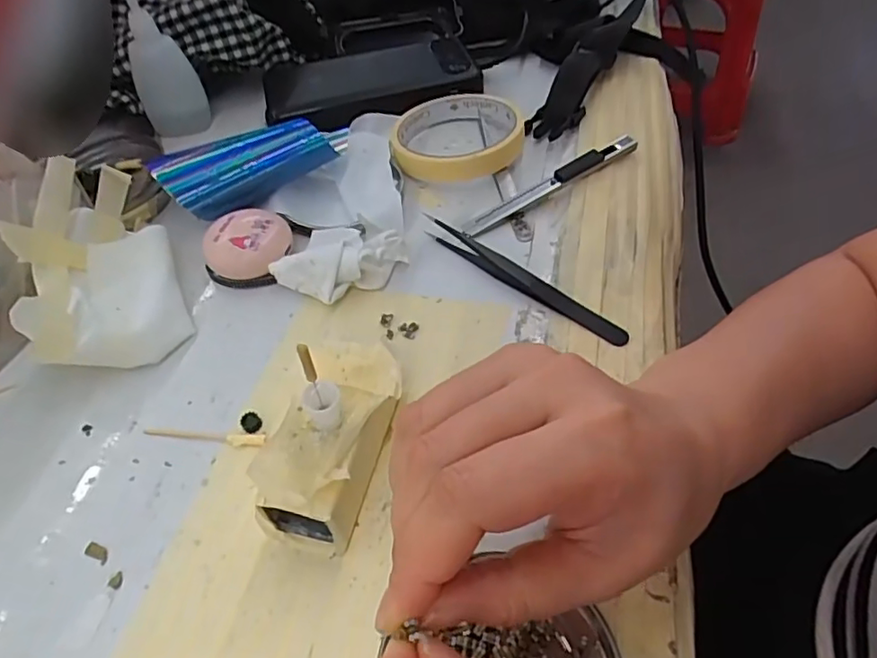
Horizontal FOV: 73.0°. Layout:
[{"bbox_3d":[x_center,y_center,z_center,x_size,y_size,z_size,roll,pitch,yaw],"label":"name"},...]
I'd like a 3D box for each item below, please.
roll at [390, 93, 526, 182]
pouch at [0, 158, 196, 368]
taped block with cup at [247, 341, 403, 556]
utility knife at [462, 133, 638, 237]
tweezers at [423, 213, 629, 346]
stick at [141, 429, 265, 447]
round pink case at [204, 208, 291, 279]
[{"bbox_3d":[0.012,-0.131,0.396,0.084,0.021,0.087,-2,50,2],"label":"roll"},{"bbox_3d":[-0.178,-0.033,0.307,0.068,0.061,0.108,-20,52,-13],"label":"pouch"},{"bbox_3d":[-0.042,0.040,0.236,0.046,0.061,0.084,13,52,14],"label":"taped block with cup"},{"bbox_3d":[0.069,-0.089,0.363,0.127,0.015,0.012,-26,53,-17],"label":"utility knife"},{"bbox_3d":[0.043,-0.031,0.319,0.016,0.011,0.131,-38,58,-25],"label":"tweezers"},{"bbox_3d":[-0.107,0.049,0.270,0.059,0.004,0.006,3,50,6],"label":"stick"},{"bbox_3d":[-0.107,-0.047,0.337,0.043,0.026,0.041,6,51,8],"label":"round pink case"}]

